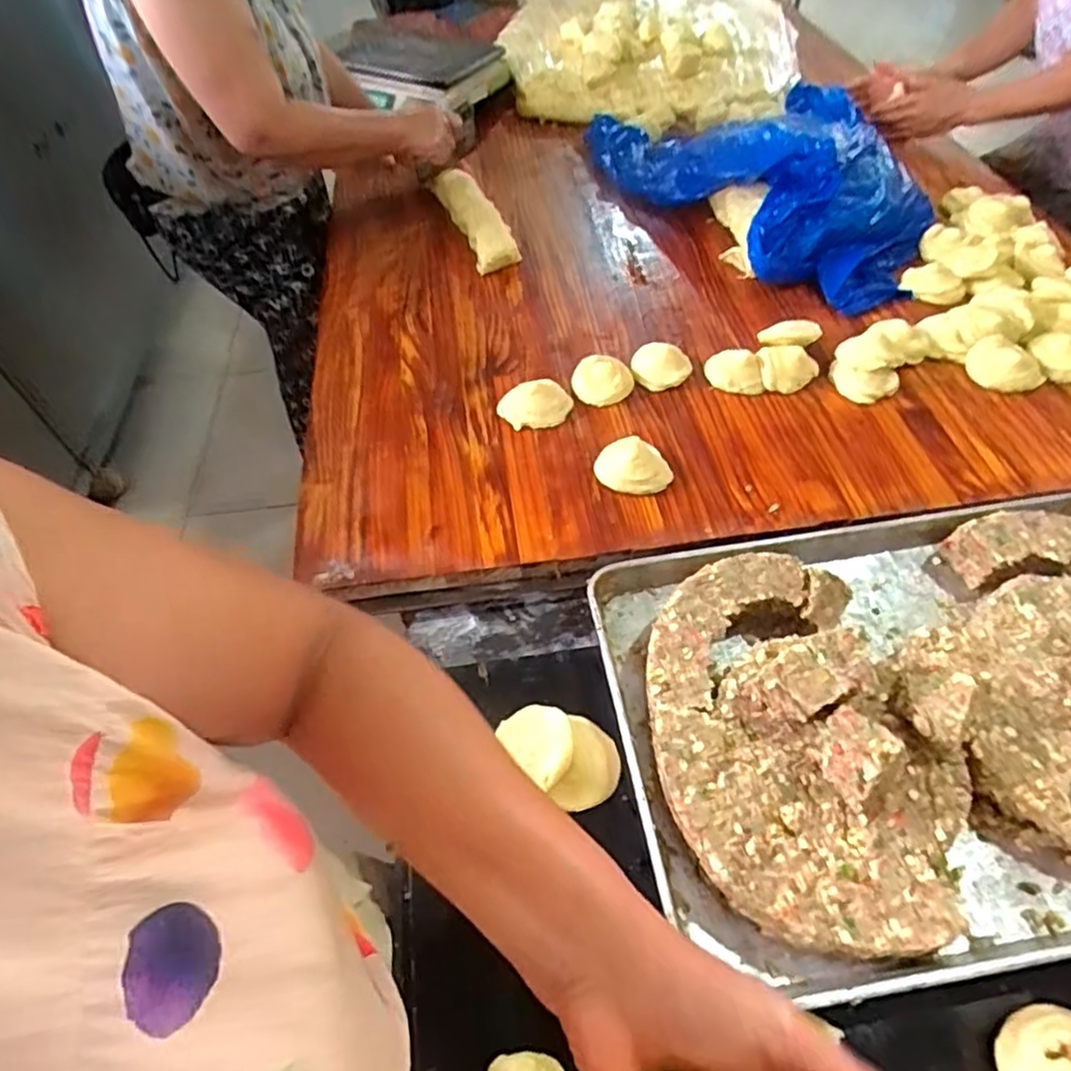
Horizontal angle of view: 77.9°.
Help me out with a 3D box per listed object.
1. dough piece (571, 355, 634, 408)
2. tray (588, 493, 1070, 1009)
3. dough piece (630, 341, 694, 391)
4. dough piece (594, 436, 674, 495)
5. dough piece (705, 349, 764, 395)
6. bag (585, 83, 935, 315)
[{"bbox_3d":[0.091,-0.209,0.897,0.080,0.028,0.070,-2,55,1],"label":"dough piece"},{"bbox_3d":[0.376,0.146,0.602,0.571,0.119,0.394,-9,56,-3],"label":"tray"},{"bbox_3d":[0.173,-0.232,0.912,0.081,0.032,0.075,8,56,8],"label":"dough piece"},{"bbox_3d":[0.115,-0.084,0.794,0.077,0.035,0.084,-1,55,2],"label":"dough piece"},{"bbox_3d":[0.268,-0.222,0.890,0.075,0.033,0.057,6,56,7],"label":"dough piece"},{"bbox_3d":[0.393,-0.632,1.118,0.471,0.104,0.653,-10,56,-4],"label":"bag"}]

